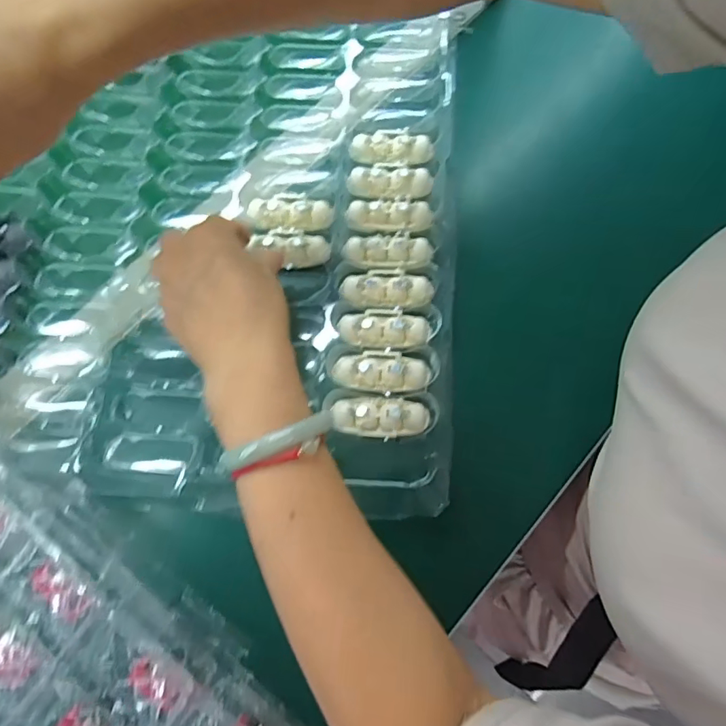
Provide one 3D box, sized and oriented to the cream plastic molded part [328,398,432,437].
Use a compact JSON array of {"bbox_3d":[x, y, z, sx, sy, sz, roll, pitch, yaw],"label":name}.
[{"bbox_3d":[0.012,0.034,0.331,0.062,0.007,0.025,3,73,2],"label":"cream plastic molded part"}]

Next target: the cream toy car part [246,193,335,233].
[{"bbox_3d":[-0.054,-0.116,0.383,0.062,0.011,0.031,2,73,2],"label":"cream toy car part"}]

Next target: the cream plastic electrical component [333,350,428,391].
[{"bbox_3d":[0.013,0.004,0.343,0.064,0.010,0.026,4,73,2],"label":"cream plastic electrical component"}]

